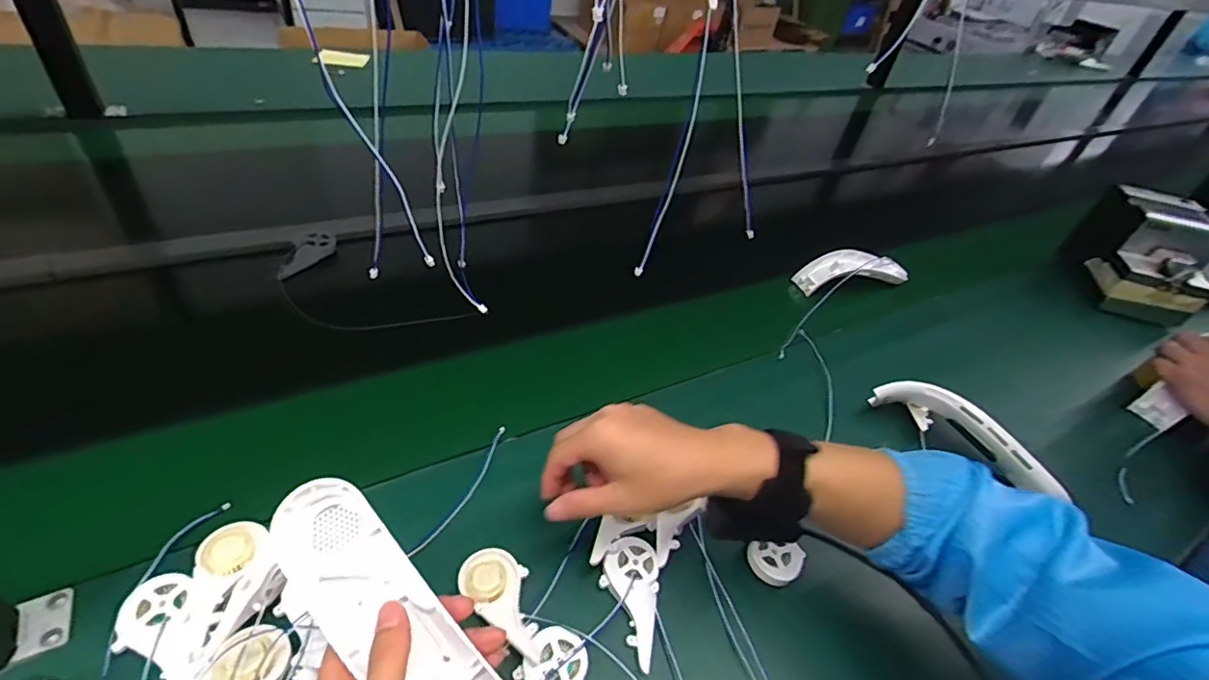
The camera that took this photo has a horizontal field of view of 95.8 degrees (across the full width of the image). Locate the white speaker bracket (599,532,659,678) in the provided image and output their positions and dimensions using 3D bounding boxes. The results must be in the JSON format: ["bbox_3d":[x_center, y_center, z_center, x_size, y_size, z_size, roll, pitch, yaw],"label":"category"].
[{"bbox_3d":[0.023,0.200,0.422,0.044,0.012,0.092,-2,54,-12],"label":"white speaker bracket"}]

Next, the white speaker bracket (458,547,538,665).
[{"bbox_3d":[-0.068,0.191,0.405,0.088,0.014,0.045,35,47,24],"label":"white speaker bracket"}]

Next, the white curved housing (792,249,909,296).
[{"bbox_3d":[0.386,-0.105,0.847,0.191,0.044,0.059,-2,44,-14],"label":"white curved housing"}]

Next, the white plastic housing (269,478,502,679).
[{"bbox_3d":[-0.114,0.162,0.306,0.192,0.047,0.050,49,45,1],"label":"white plastic housing"}]

